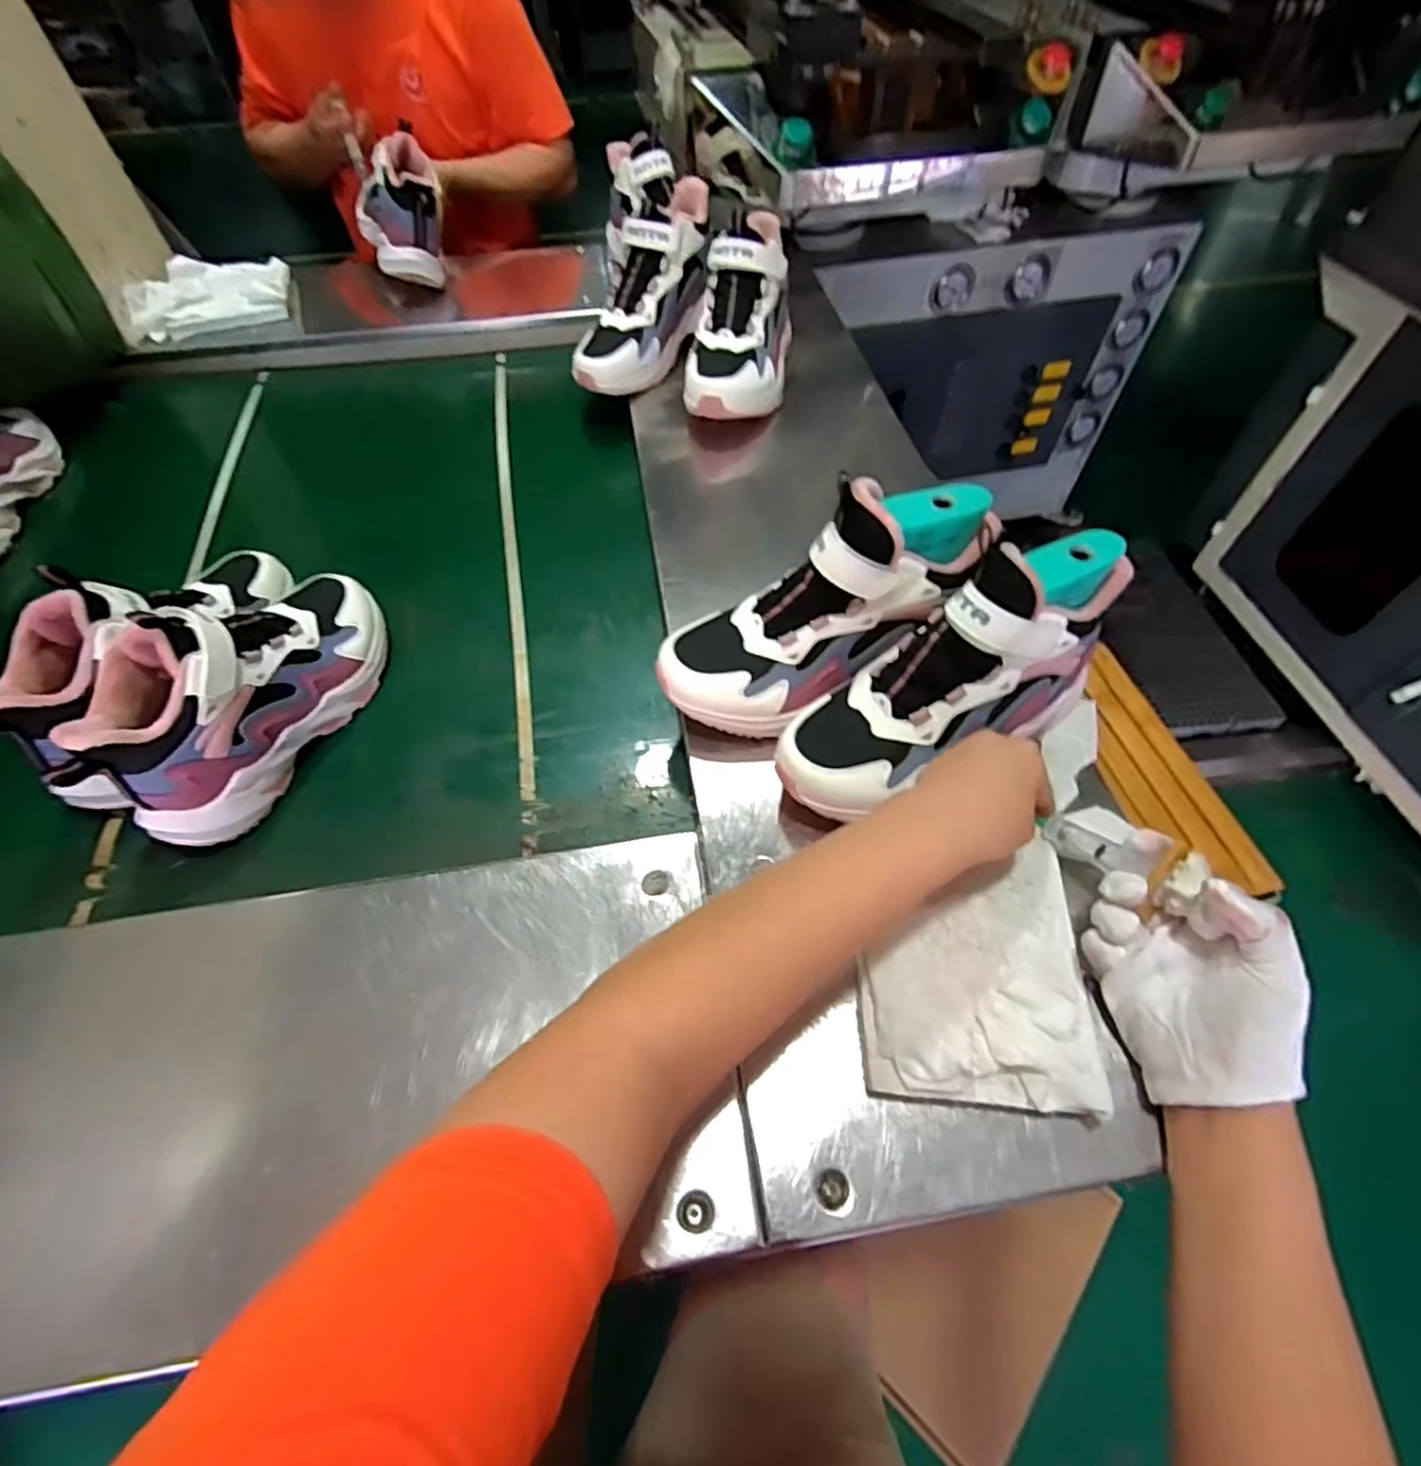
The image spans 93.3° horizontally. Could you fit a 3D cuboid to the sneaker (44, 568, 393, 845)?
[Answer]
[{"bbox_3d":[-0.352,-0.041,0.512,0.080,0.145,0.235,17,57,13],"label":"sneaker"}]

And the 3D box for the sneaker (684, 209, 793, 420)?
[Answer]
[{"bbox_3d":[0.029,-0.450,0.728,0.113,0.126,0.198,2,55,3],"label":"sneaker"}]

